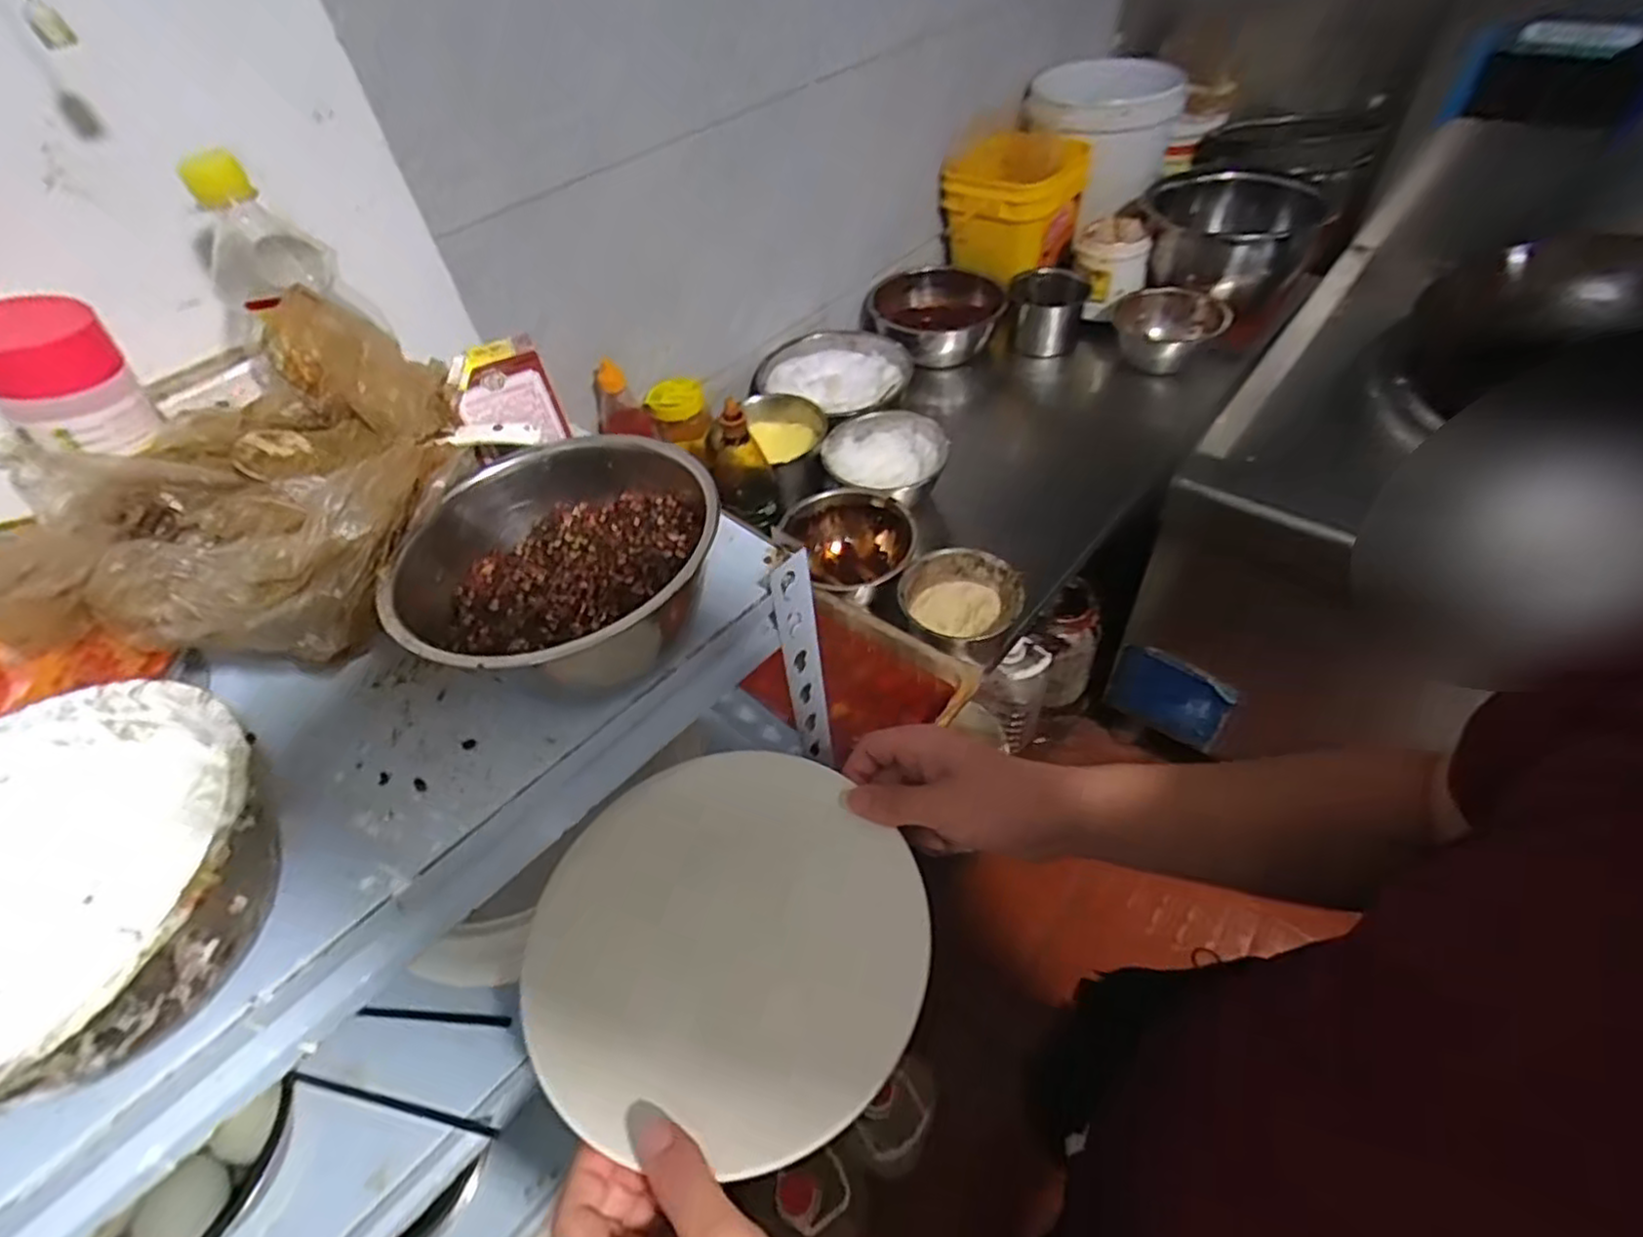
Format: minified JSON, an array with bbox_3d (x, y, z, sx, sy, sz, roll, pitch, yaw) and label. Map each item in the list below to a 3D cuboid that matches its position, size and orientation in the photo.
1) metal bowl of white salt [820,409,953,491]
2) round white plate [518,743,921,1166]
[{"bbox_3d":[0.093,-0.219,1.028,0.164,0.080,0.163,-3,49,4],"label":"metal bowl of white salt"},{"bbox_3d":[-0.051,0.176,0.416,0.211,0.019,0.203,1,61,-1],"label":"round white plate"}]

